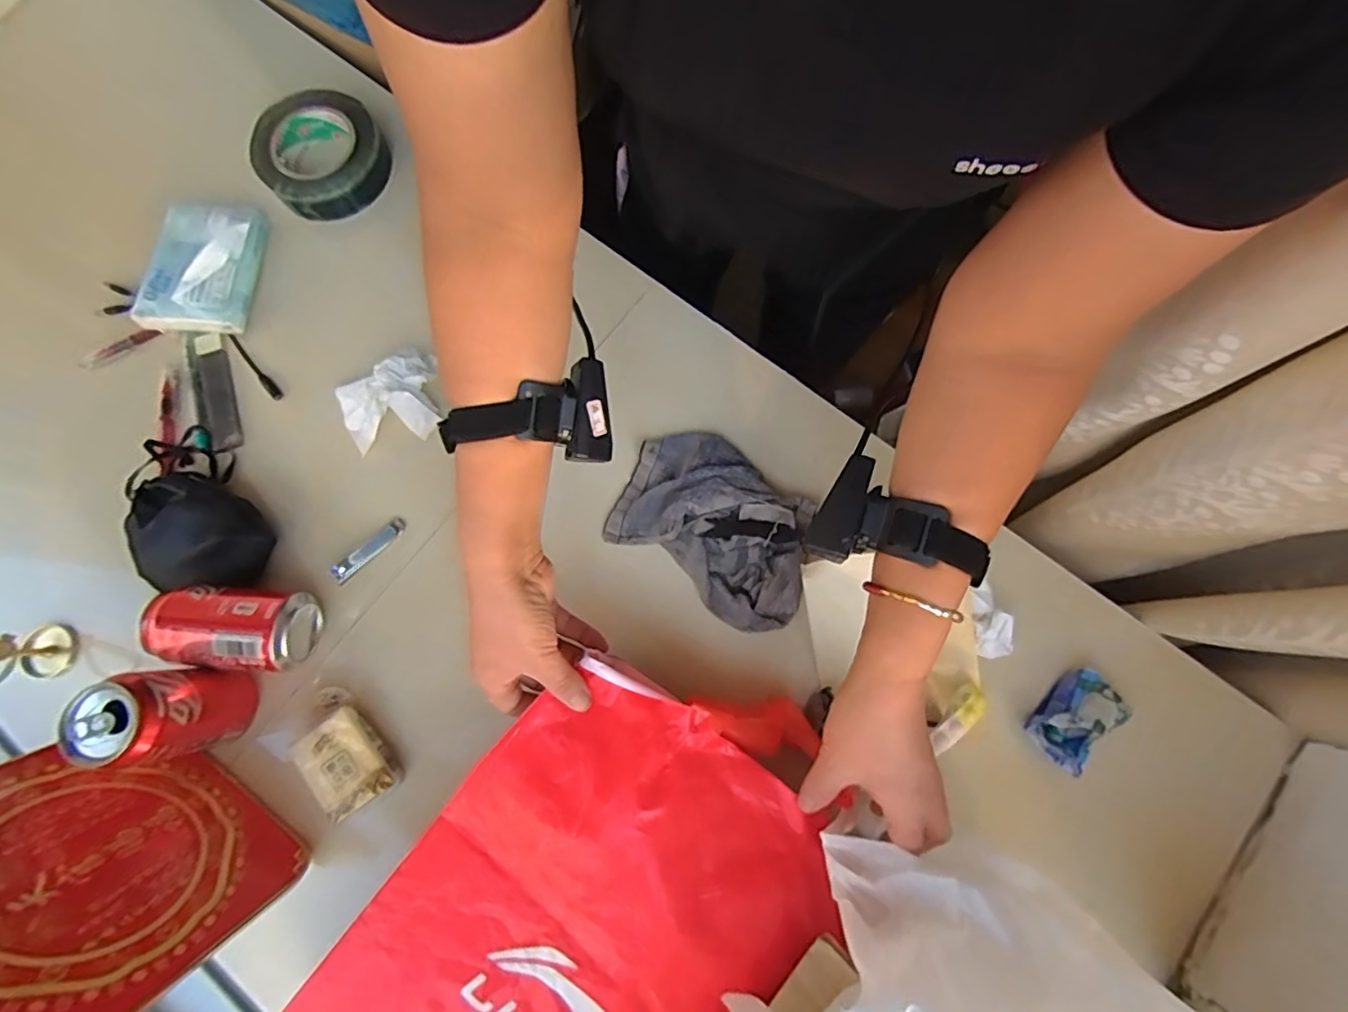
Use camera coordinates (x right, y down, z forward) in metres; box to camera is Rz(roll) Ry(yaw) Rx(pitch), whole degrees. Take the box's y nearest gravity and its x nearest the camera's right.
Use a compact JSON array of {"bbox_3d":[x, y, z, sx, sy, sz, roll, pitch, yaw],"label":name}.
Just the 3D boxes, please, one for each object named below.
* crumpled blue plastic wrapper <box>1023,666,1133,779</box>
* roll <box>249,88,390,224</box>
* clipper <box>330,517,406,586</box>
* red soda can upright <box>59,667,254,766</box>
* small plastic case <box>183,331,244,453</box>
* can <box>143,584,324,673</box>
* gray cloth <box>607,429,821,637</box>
[{"bbox_3d":[0.323,0.170,0.475,0.070,0.033,0.044,-42,80,-8],"label":"crumpled blue plastic wrapper"},{"bbox_3d":[-0.360,-0.358,0.608,0.117,0.055,0.112,0,78,1],"label":"roll"},{"bbox_3d":[-0.274,0.038,0.531,0.074,0.008,0.015,-44,80,-8],"label":"clipper"},{"bbox_3d":[-0.384,0.159,0.460,0.062,0.123,0.068,-5,77,0],"label":"red soda can upright"},{"bbox_3d":[-0.440,-0.114,0.567,0.039,0.011,0.124,-16,78,-2],"label":"small plastic case"},{"bbox_3d":[-0.363,0.102,0.498,0.118,0.068,0.063,3,78,2],"label":"can"},{"bbox_3d":[0.039,0.015,0.517,0.180,0.028,0.125,34,80,8],"label":"gray cloth"}]

